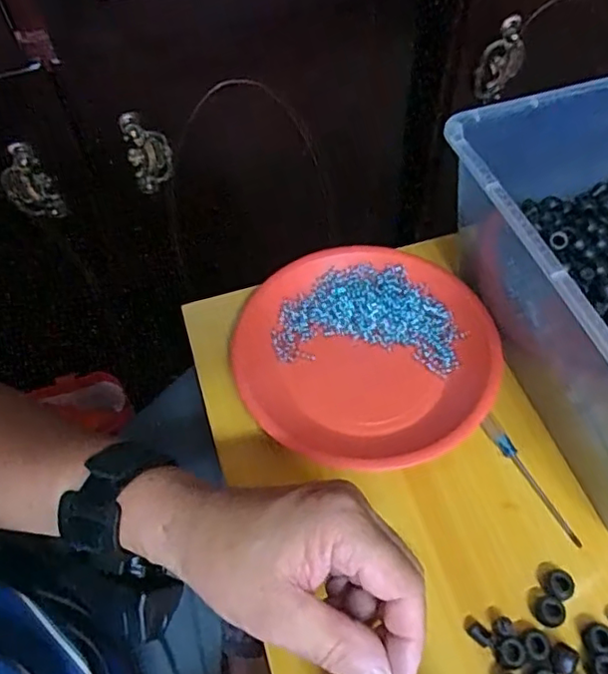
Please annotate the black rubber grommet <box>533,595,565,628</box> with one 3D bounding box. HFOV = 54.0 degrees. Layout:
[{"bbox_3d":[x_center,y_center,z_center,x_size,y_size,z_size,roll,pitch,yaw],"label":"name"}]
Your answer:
[{"bbox_3d":[0.152,0.168,0.367,0.016,0.015,0.017,-1,56,1],"label":"black rubber grommet"}]

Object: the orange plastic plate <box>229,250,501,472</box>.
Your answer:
[{"bbox_3d":[0.049,0.011,0.471,0.196,0.027,0.191,-1,56,1],"label":"orange plastic plate"}]

